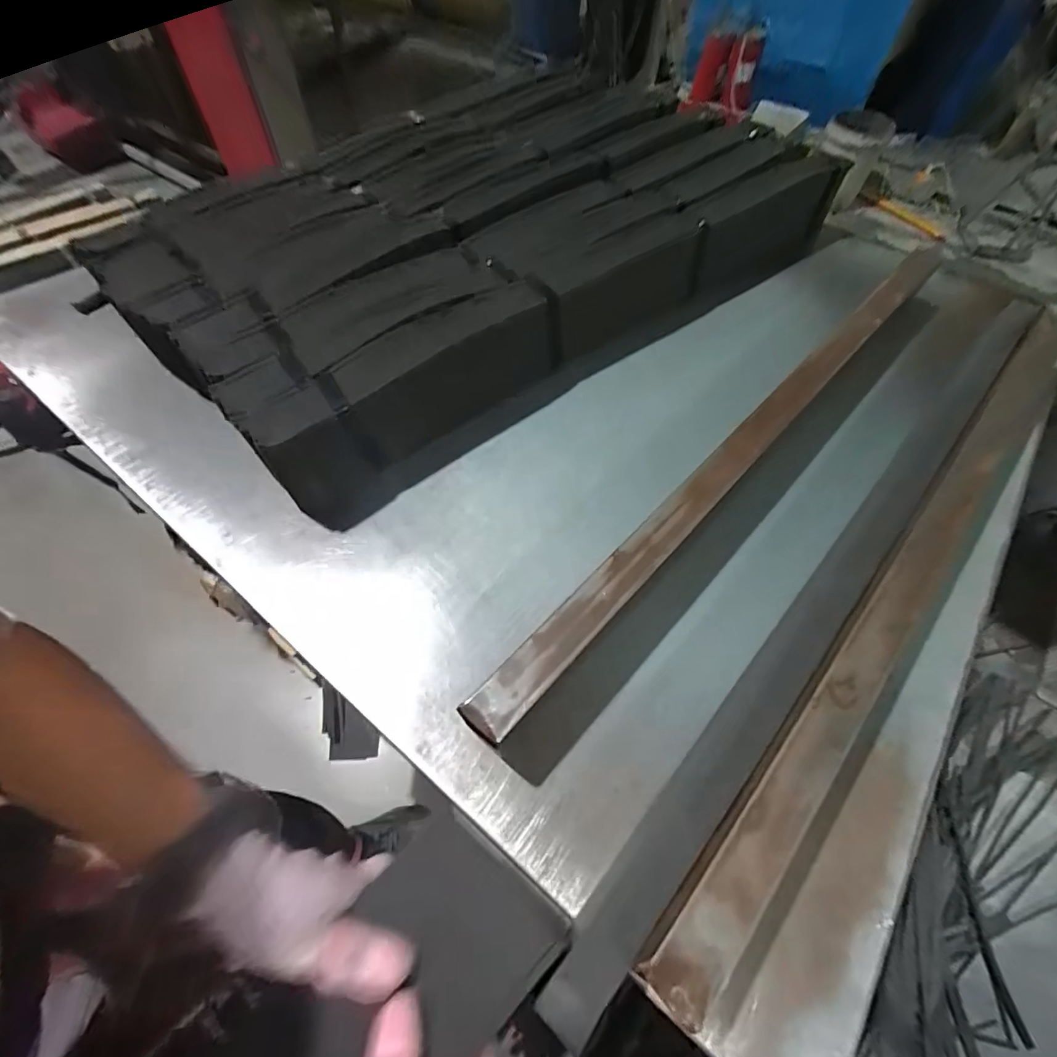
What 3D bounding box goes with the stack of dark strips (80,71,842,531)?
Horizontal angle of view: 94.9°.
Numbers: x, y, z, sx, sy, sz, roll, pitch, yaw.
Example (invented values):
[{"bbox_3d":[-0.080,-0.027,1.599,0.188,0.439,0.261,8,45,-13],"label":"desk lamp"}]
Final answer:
[{"bbox_3d":[-0.014,-0.429,0.735,0.991,0.129,0.439,-36,68,-21],"label":"stack of dark strips"}]

